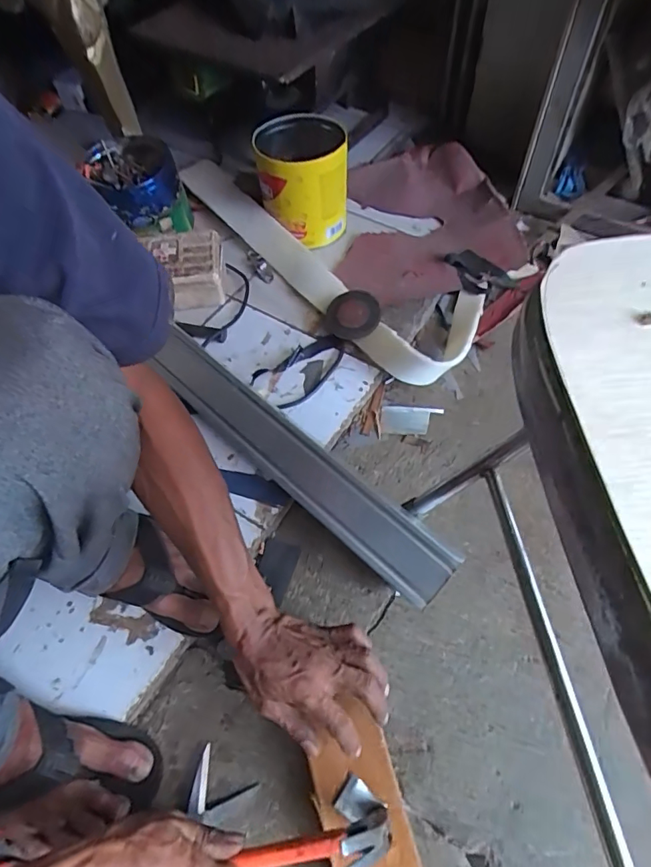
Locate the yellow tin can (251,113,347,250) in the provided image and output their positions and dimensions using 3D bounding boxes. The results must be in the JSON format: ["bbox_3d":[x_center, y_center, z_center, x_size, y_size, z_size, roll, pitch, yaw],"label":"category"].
[{"bbox_3d":[-0.036,-0.426,0.837,0.141,0.176,0.142,-2,58,3],"label":"yellow tin can"}]

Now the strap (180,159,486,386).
[{"bbox_3d":[0.007,-0.339,0.844,0.222,0.061,0.657,-36,63,-17],"label":"strap"}]

